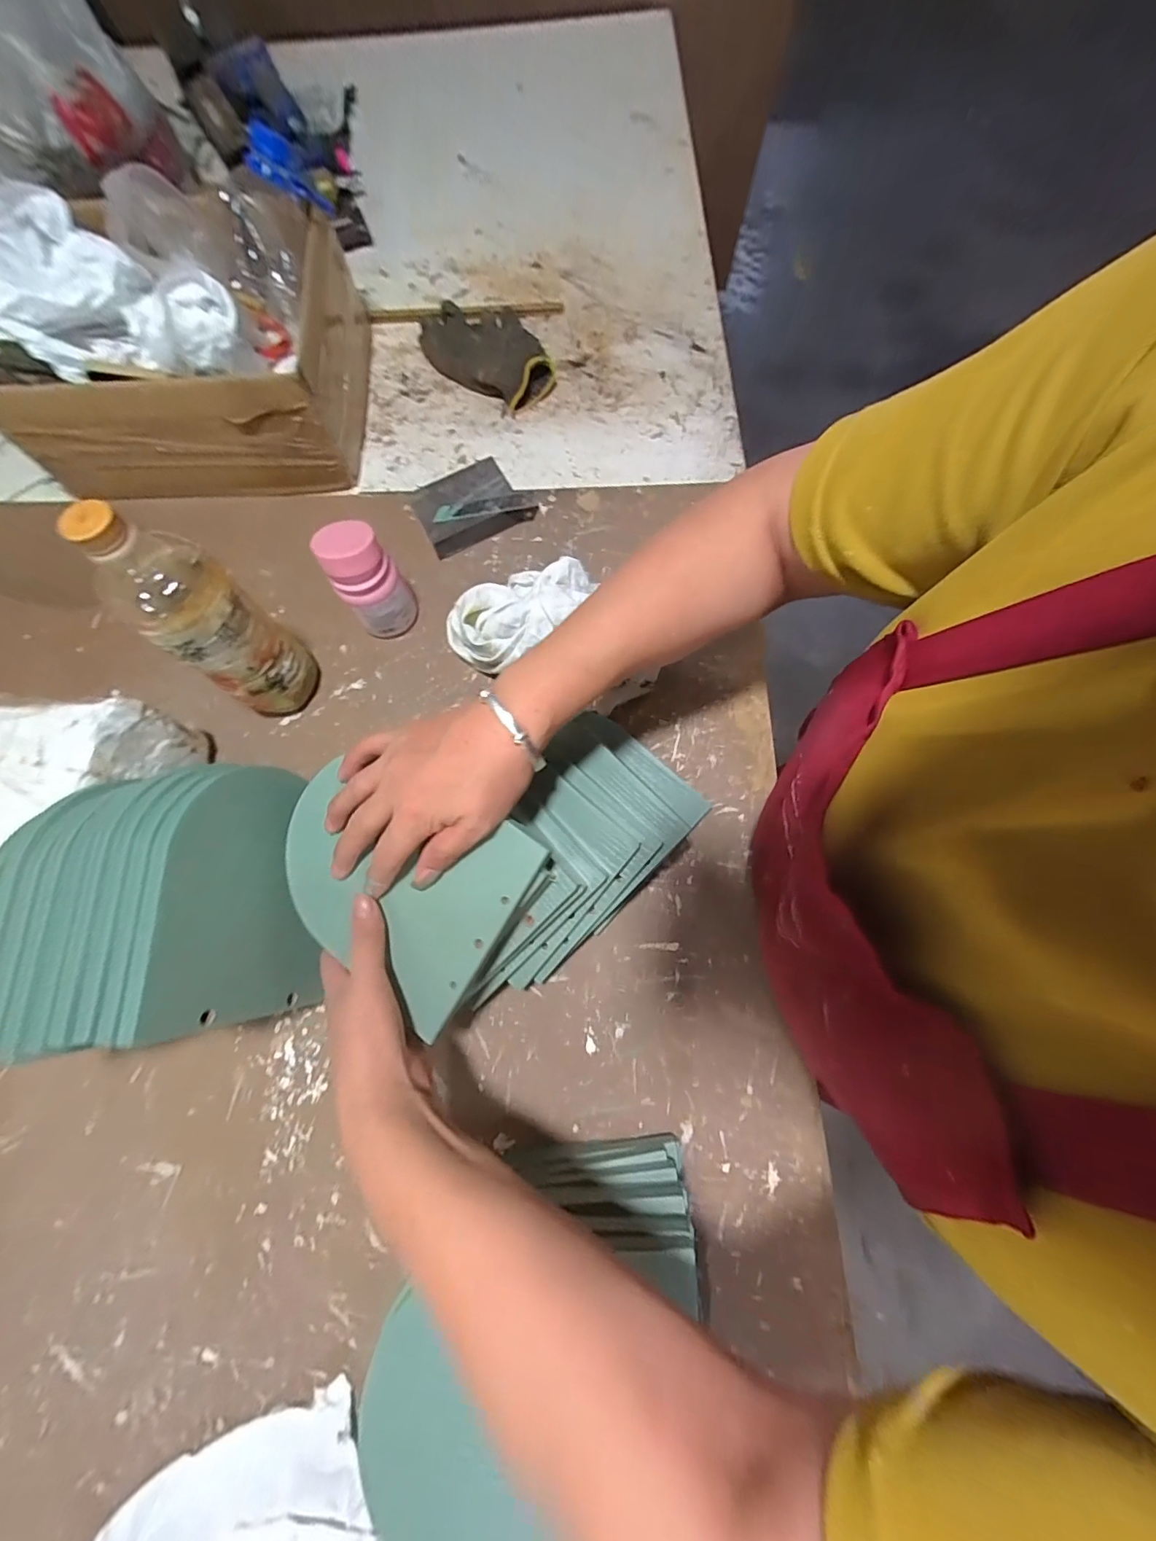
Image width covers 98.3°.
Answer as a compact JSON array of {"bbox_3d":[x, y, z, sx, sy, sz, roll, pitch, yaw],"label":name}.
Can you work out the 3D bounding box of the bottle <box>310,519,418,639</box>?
[{"bbox_3d":[-0.183,-0.165,0.444,0.052,0.102,0.048,0,75,1],"label":"bottle"}]

